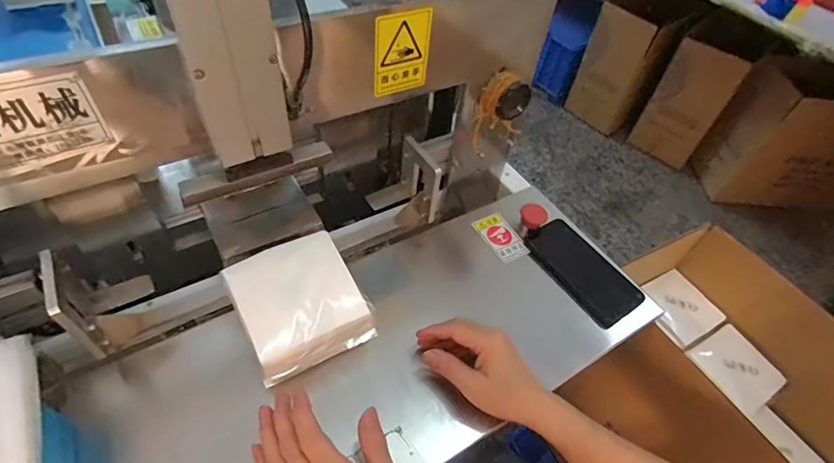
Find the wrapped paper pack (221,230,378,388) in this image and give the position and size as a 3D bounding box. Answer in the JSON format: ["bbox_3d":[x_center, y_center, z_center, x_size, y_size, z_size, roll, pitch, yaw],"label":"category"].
[{"bbox_3d":[-0.120,0.073,0.455,0.115,0.046,0.118,-24,57,-23],"label":"wrapped paper pack"}]

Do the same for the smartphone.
[{"bbox_3d":[0.222,0.051,0.594,0.078,0.017,0.158,-23,57,-23],"label":"smartphone"}]

